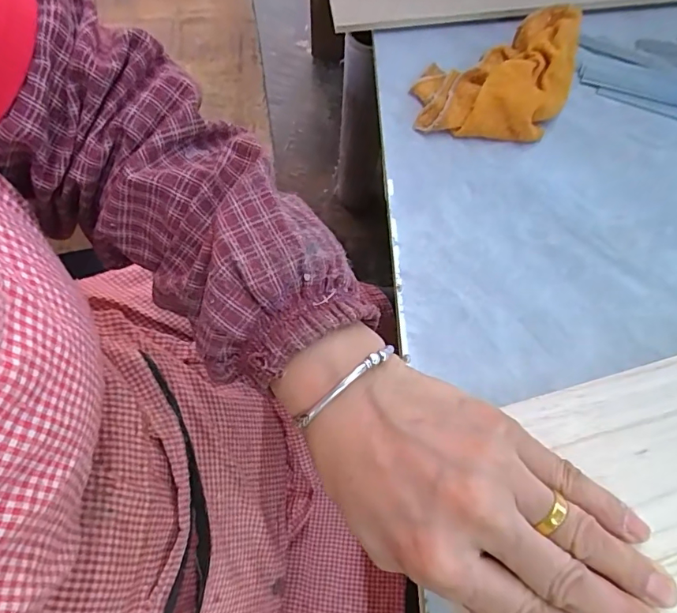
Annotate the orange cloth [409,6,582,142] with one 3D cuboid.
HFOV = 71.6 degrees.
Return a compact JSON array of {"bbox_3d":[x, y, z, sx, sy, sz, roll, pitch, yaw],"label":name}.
[{"bbox_3d":[0.138,-0.206,0.413,0.137,0.042,0.115,6,69,0],"label":"orange cloth"}]

